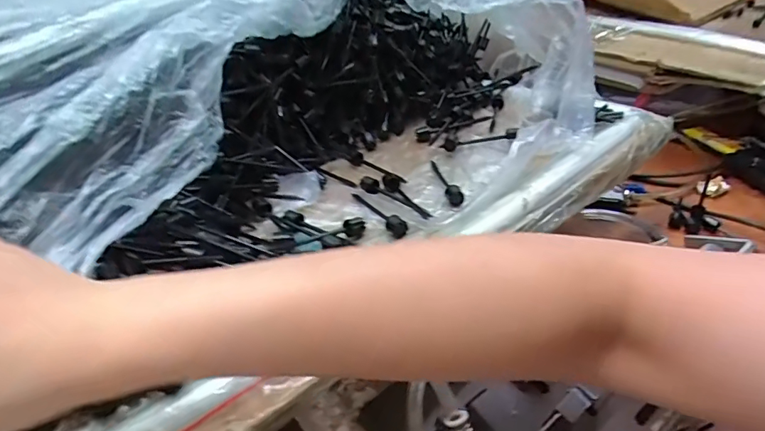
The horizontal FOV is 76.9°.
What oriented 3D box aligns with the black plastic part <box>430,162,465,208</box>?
[{"bbox_3d":[0.059,-0.035,0.449,0.013,0.013,0.081,-9,32,-2],"label":"black plastic part"}]

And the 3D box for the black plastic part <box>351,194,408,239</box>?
[{"bbox_3d":[-0.007,-0.005,0.416,0.011,0.010,0.082,-25,36,-25],"label":"black plastic part"}]

